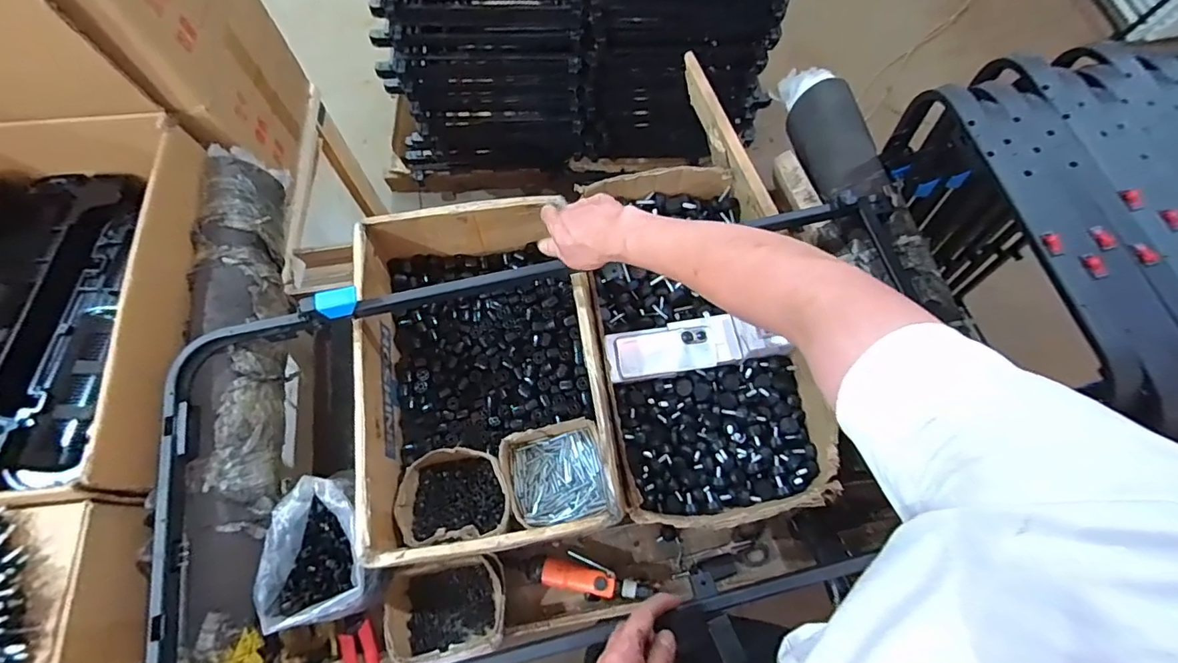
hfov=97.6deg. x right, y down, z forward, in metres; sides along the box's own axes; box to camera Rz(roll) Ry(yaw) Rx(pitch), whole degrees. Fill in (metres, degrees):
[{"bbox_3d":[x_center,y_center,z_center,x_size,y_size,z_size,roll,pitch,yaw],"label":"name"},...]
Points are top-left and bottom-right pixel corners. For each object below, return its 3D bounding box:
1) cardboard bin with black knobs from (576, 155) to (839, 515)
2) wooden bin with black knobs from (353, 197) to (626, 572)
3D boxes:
[{"bbox_3d":[0.172,-0.005,0.862,0.315,0.115,0.605,-8,70,-3],"label":"cardboard bin with black knobs"},{"bbox_3d":[-0.161,0.062,0.824,0.354,0.156,0.523,-9,70,-3],"label":"wooden bin with black knobs"}]

